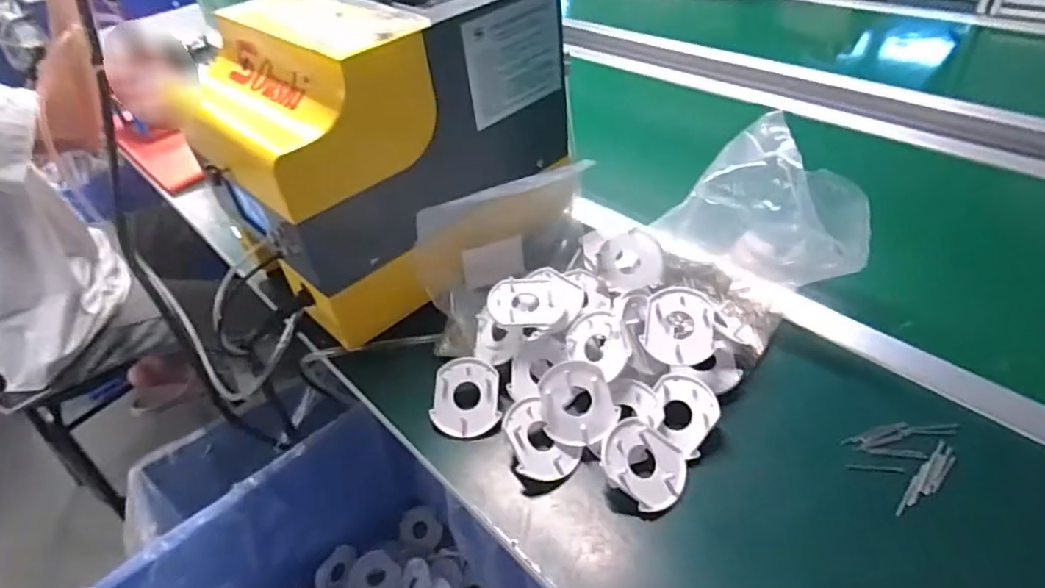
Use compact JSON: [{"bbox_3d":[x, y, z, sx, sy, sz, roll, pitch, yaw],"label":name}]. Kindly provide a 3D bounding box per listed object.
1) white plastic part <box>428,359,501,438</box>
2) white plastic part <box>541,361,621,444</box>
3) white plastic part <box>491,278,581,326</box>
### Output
[{"bbox_3d":[-0.051,0.093,0.526,0.060,0.006,0.069,-6,73,7],"label":"white plastic part"},{"bbox_3d":[0.046,0.091,0.486,0.061,0.067,0.009,-10,-4,6],"label":"white plastic part"},{"bbox_3d":[0.012,0.008,0.537,0.082,0.018,0.055,6,49,3],"label":"white plastic part"}]

